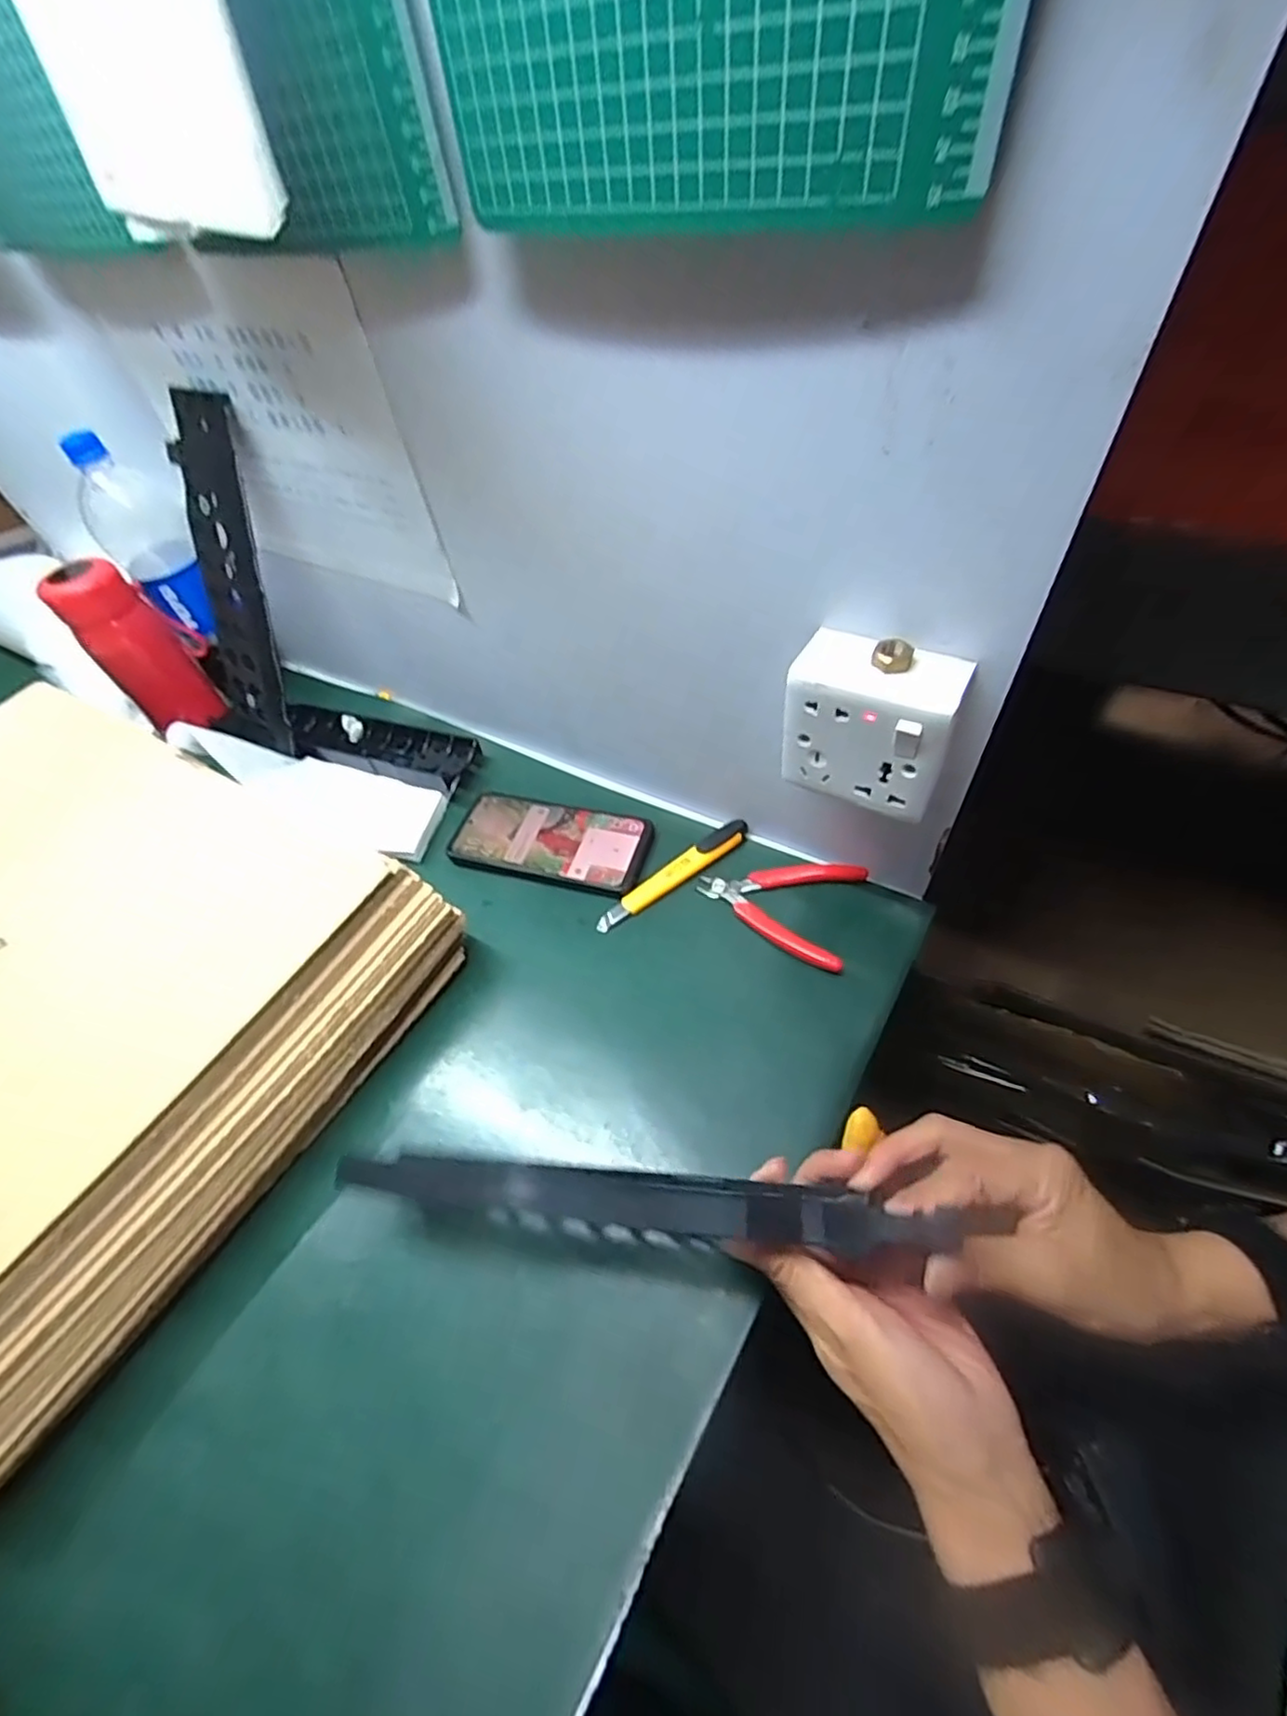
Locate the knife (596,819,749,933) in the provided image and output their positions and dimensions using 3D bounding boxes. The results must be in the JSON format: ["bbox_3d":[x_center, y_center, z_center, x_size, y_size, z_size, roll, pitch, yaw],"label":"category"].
[{"bbox_3d":[0.024,0.011,0.520,0.144,0.016,0.024,-32,55,-17],"label":"knife"}]

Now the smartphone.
[{"bbox_3d":[-0.079,-0.015,0.555,0.165,0.011,0.079,10,54,14],"label":"smartphone"}]

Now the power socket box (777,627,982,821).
[{"bbox_3d":[0.128,-0.075,0.368,0.085,0.085,0.046,22,58,23],"label":"power socket box"}]

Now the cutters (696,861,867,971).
[{"bbox_3d":[0.100,0.029,0.494,0.116,0.013,0.085,15,55,19],"label":"cutters"}]

